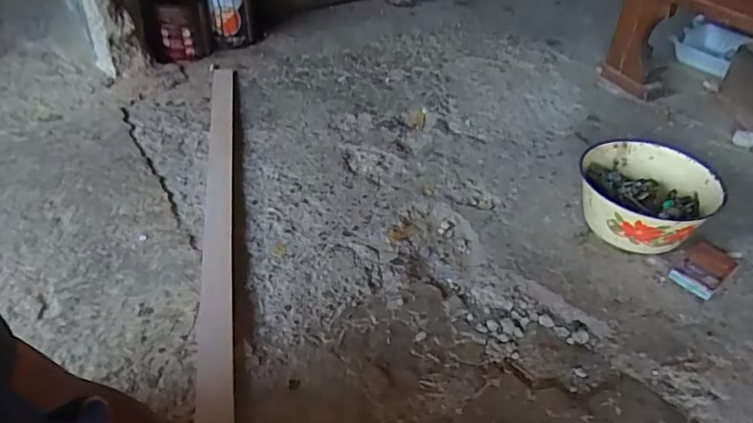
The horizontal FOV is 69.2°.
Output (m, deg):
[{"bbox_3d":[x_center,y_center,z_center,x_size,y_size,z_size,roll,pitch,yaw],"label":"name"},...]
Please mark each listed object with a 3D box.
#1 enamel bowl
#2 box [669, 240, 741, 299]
[{"bbox_3d":[0.374,-0.019,0.768,0.175,0.084,0.172,0,39,0],"label":"enamel bowl"},{"bbox_3d":[0.426,0.076,0.710,0.079,0.028,0.051,-27,47,-30],"label":"box"}]

